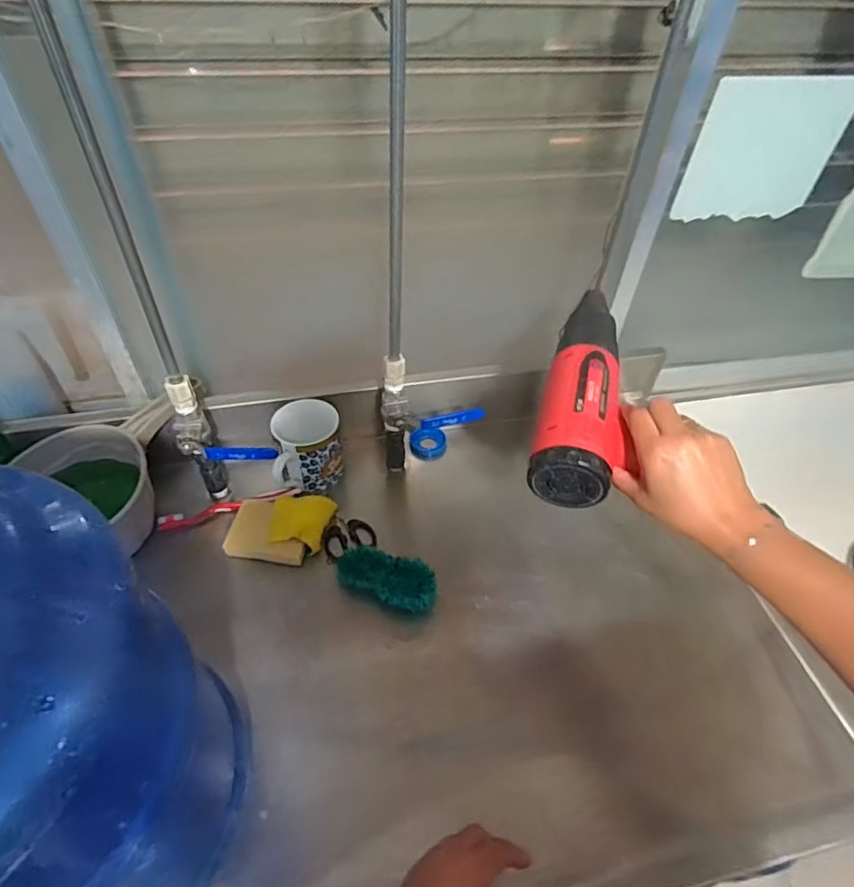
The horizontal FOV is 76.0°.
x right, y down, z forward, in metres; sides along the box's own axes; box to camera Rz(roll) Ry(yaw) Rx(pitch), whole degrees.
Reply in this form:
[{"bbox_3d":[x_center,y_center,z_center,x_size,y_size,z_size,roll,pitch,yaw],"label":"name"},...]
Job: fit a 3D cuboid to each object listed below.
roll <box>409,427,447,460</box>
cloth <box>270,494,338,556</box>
[{"bbox_3d":[0.002,0.000,0.836,0.054,0.023,0.048,4,47,1],"label":"roll"},{"bbox_3d":[-0.160,0.101,0.707,0.074,0.057,0.068,4,47,1],"label":"cloth"}]

